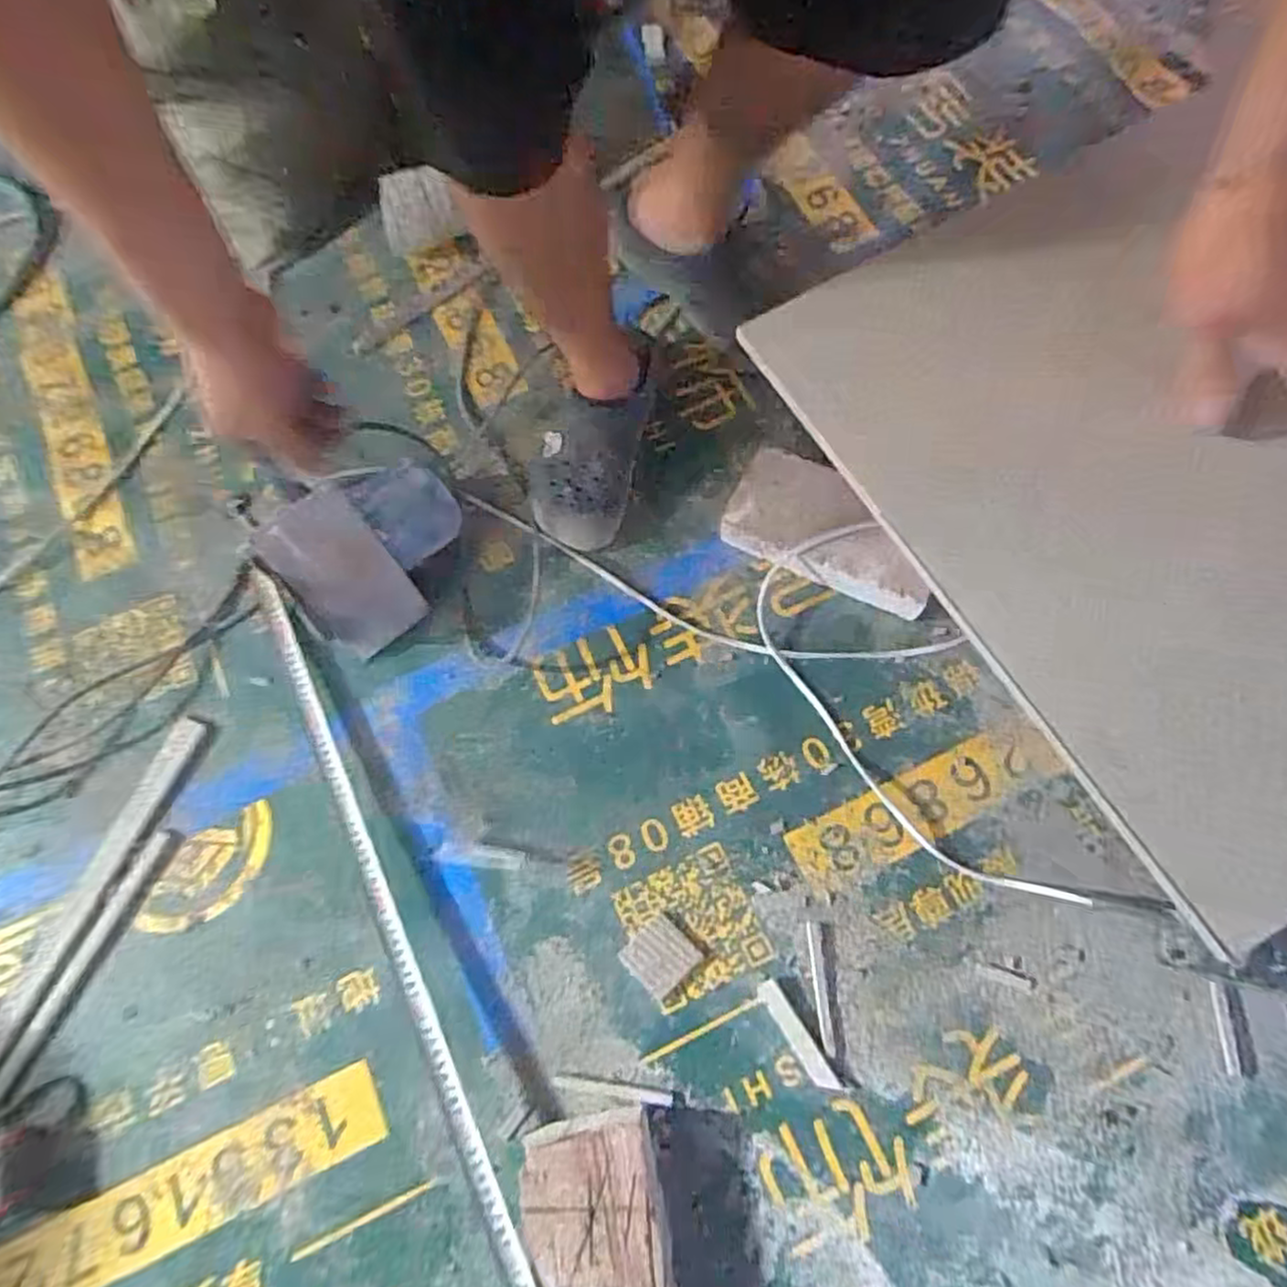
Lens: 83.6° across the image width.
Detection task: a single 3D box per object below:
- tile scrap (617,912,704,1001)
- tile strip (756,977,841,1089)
[{"bbox_3d":[0.014,0.288,0.663,0.057,0.004,0.057,43,78,14],"label":"tile scrap"},{"bbox_3d":[0.134,0.343,0.630,0.019,0.004,0.100,-33,73,-8],"label":"tile strip"}]

